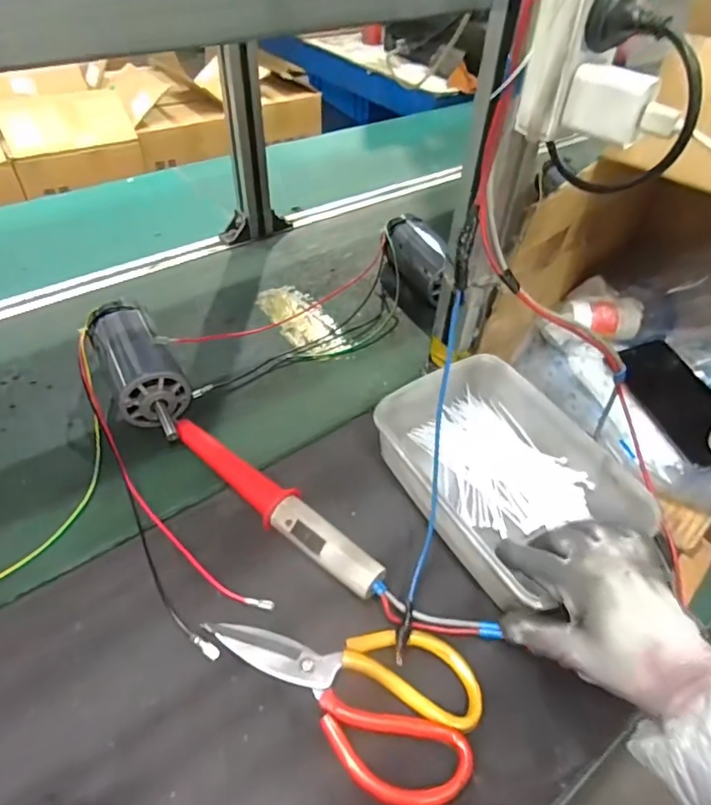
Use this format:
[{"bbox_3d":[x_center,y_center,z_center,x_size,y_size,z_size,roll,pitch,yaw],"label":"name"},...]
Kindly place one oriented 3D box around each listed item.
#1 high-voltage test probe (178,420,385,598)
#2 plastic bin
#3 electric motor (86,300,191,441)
[{"bbox_3d":[-0.078,0.086,0.462,0.246,0.035,0.035,34,51,24],"label":"high-voltage test probe"},{"bbox_3d":[0.125,0.062,0.465,0.152,0.078,0.217,-21,52,-26],"label":"plastic bin"},{"bbox_3d":[-0.232,-0.031,0.559,0.070,0.056,0.206,-23,53,-27],"label":"electric motor"}]

